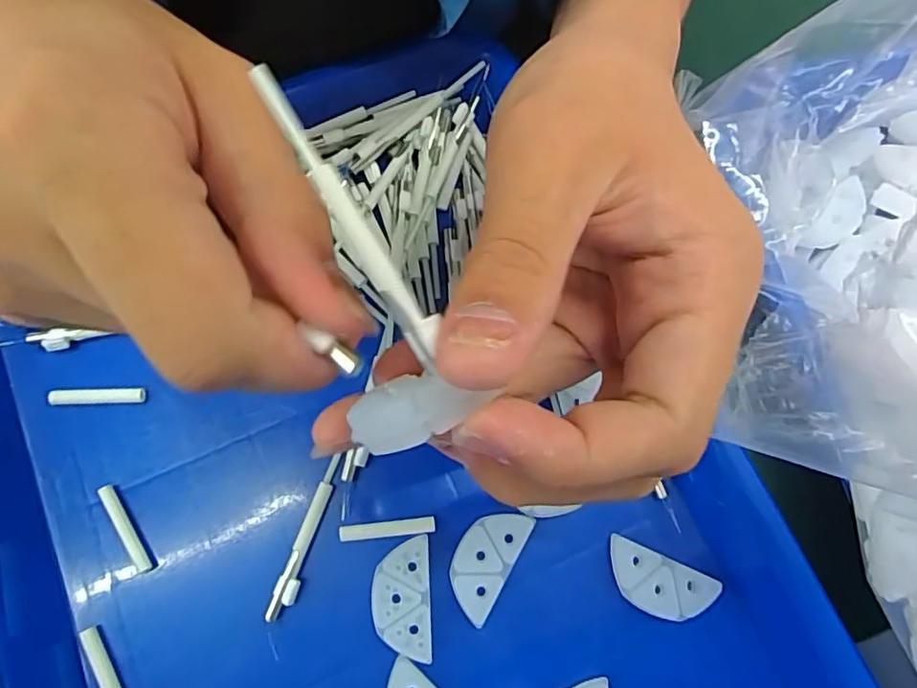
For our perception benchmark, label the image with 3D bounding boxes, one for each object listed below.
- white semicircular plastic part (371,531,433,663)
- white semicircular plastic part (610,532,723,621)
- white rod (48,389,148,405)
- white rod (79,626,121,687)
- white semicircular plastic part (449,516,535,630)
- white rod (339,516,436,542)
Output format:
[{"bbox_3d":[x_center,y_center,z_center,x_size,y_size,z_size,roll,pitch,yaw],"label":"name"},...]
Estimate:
[{"bbox_3d":[-0.020,0.087,0.203,0.020,0.004,0.038,-2,75,-3],"label":"white semicircular plastic part"},{"bbox_3d":[0.070,0.083,0.207,0.037,0.007,0.019,24,75,4],"label":"white semicircular plastic part"},{"bbox_3d":[-0.135,0.019,0.222,0.034,0.004,0.006,-2,75,-3],"label":"white rod"},{"bbox_3d":[-0.117,0.110,0.196,0.005,0.004,0.033,-31,78,-10],"label":"white rod"},{"bbox_3d":[0.009,0.075,0.208,0.020,0.005,0.038,29,76,6],"label":"white semicircular plastic part"},{"bbox_3d":[-0.025,0.066,0.210,0.033,0.004,0.006,-5,75,-3],"label":"white rod"}]

